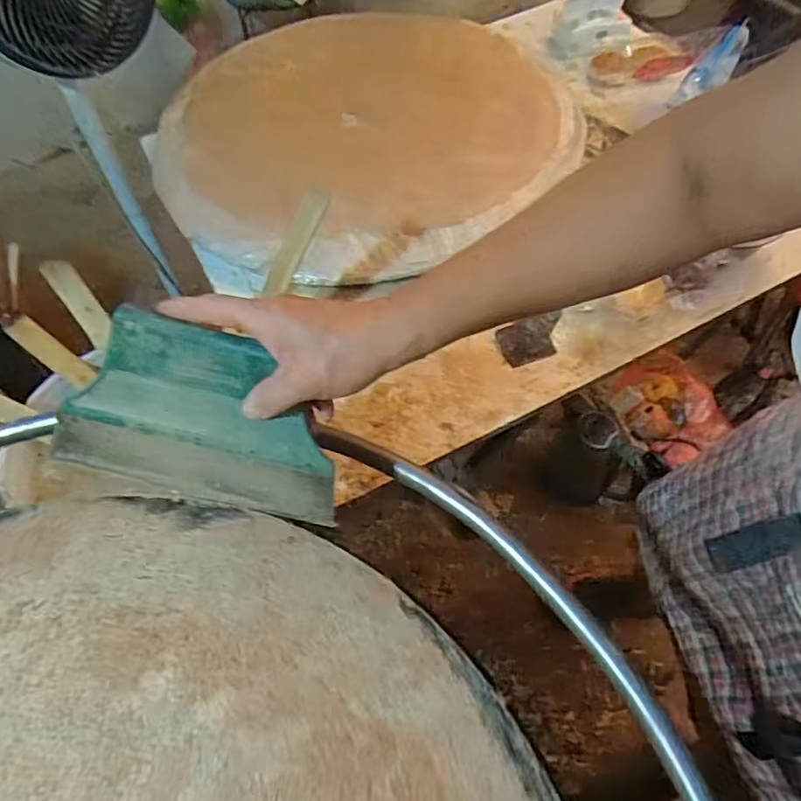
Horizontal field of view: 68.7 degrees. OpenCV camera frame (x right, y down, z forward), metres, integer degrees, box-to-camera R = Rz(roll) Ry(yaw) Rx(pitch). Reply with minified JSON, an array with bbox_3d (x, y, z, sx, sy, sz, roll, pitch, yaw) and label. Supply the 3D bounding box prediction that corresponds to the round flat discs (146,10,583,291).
[{"bbox_3d":[-0.074,-0.471,0.951,0.667,0.070,0.632,0,58,0],"label":"round flat discs"}]

